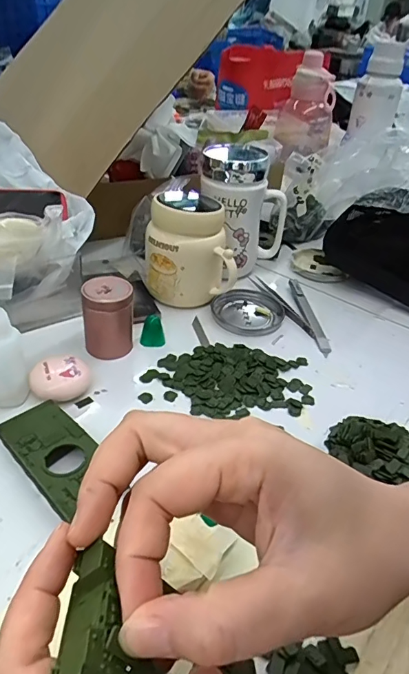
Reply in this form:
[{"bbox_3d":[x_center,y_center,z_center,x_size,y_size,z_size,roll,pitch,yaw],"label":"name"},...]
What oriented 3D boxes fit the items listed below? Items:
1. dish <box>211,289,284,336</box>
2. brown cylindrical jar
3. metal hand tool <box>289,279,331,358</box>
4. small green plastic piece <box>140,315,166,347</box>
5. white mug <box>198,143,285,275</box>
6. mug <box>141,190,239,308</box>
[{"bbox_3d":[0.047,-0.029,0.508,0.079,0.009,0.079,3,36,-2],"label":"dish"},{"bbox_3d":[-0.089,-0.018,0.421,0.043,0.066,0.038,-17,42,-27],"label":"brown cylindrical jar"},{"bbox_3d":[0.116,-0.027,0.512,0.014,0.006,0.138,-2,37,-9],"label":"metal hand tool"},{"bbox_3d":[-0.050,-0.007,0.445,0.023,0.026,0.018,7,36,2],"label":"small green plastic piece"},{"bbox_3d":[0.039,-0.145,0.541,0.090,0.146,0.079,-26,46,-35],"label":"white mug"},{"bbox_3d":[-0.018,-0.101,0.503,0.093,0.114,0.097,0,37,-7],"label":"mug"}]

